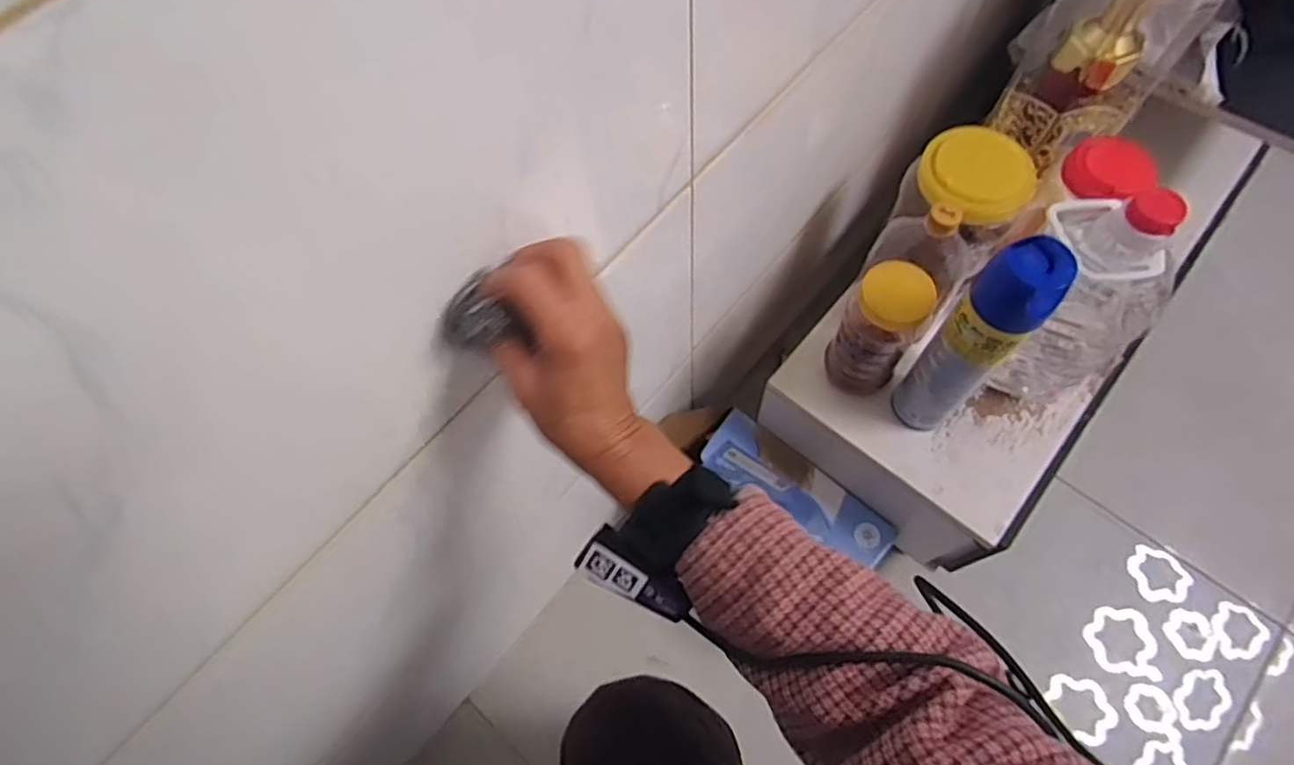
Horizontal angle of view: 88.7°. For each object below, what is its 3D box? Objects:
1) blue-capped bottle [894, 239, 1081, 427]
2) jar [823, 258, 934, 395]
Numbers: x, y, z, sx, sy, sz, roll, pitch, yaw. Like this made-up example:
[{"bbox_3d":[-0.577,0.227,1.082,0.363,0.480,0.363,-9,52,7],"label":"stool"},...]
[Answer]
[{"bbox_3d":[0.309,-0.031,0.644,0.061,0.286,0.062,-43,71,-15],"label":"blue-capped bottle"},{"bbox_3d":[0.246,-0.053,0.717,0.074,0.178,0.069,-1,66,2],"label":"jar"}]

